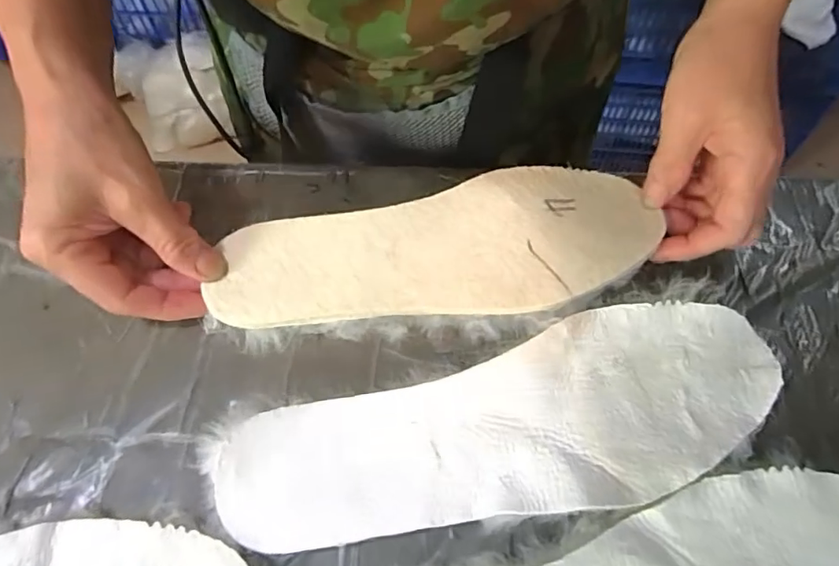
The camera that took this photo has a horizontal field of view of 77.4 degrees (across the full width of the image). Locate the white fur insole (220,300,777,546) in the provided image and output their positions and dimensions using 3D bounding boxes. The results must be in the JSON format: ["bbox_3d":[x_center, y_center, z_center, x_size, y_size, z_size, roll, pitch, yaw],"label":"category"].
[{"bbox_3d":[0.041,0.066,0.238,0.257,0.015,0.080,-12,56,-8],"label":"white fur insole"}]

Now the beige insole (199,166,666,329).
[{"bbox_3d":[0.012,-0.019,0.287,0.238,0.012,0.088,-9,56,-4],"label":"beige insole"}]

